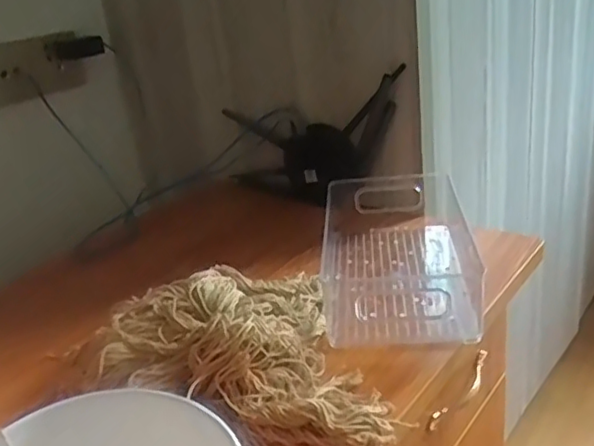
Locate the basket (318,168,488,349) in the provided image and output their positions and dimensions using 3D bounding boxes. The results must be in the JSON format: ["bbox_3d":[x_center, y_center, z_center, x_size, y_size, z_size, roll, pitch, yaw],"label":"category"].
[{"bbox_3d":[0.107,0.033,0.717,0.168,0.073,0.304,-4,24,6],"label":"basket"}]

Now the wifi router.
[{"bbox_3d":[0.022,-0.115,0.898,0.332,0.166,0.060,-13,16,40],"label":"wifi router"}]

